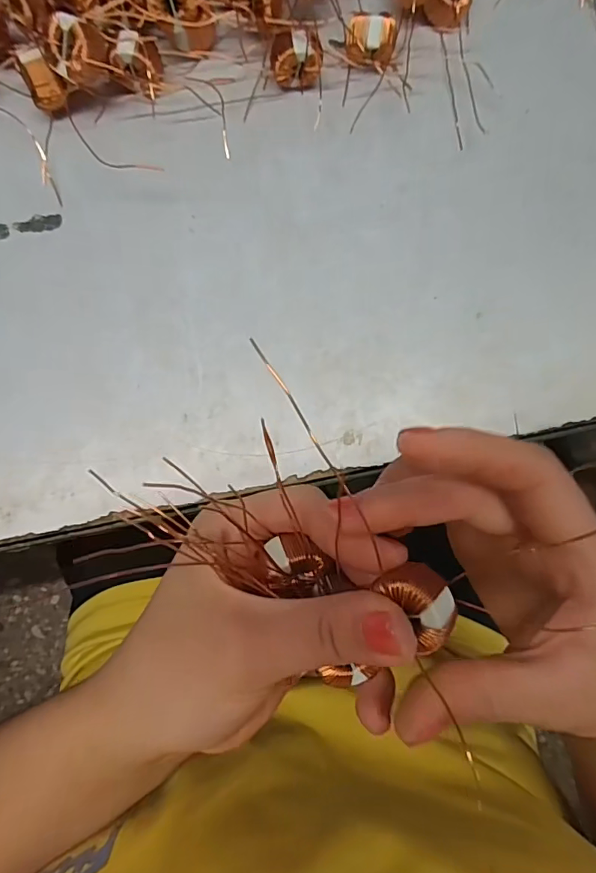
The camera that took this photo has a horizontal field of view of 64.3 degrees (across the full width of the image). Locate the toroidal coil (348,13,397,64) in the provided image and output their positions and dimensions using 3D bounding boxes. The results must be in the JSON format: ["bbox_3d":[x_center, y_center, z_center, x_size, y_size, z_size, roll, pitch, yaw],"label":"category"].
[{"bbox_3d":[0.036,-0.197,0.241,0.024,0.022,0.016,-3,85,-4],"label":"toroidal coil"}]

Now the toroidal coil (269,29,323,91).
[{"bbox_3d":[-0.001,-0.188,0.237,0.026,0.026,0.013,-8,85,-5],"label":"toroidal coil"}]

